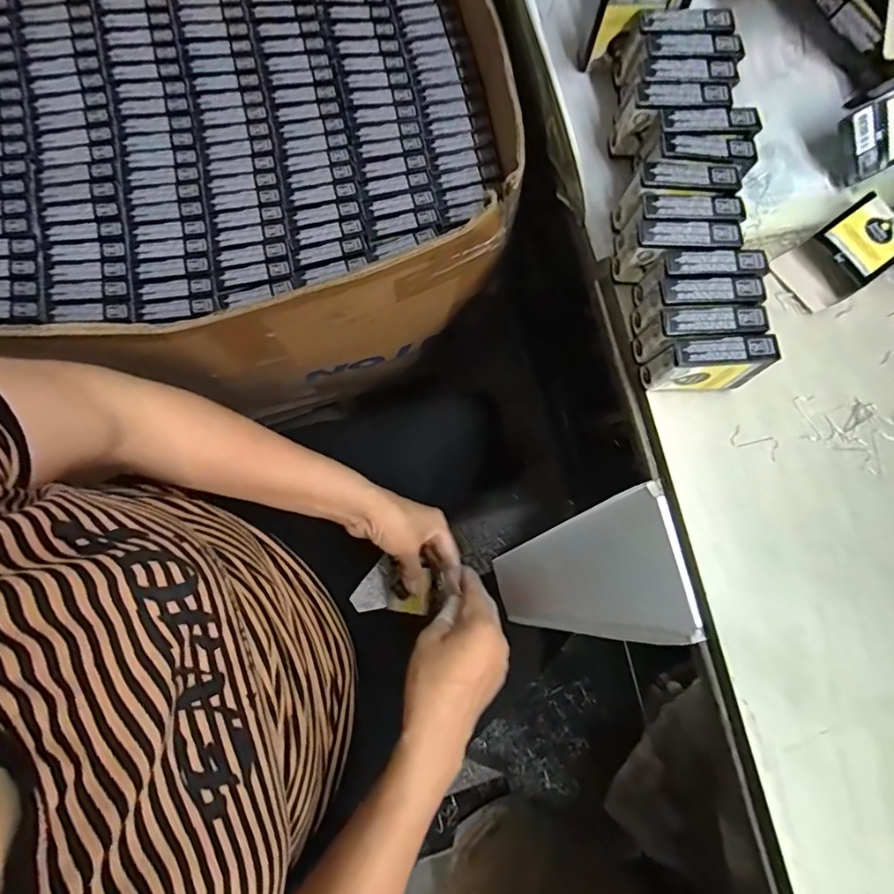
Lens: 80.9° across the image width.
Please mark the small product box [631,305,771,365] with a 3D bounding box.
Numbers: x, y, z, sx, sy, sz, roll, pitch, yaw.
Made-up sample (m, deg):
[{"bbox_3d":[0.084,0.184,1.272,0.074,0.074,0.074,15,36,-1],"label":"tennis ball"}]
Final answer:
[{"bbox_3d":[0.176,-0.076,0.375,0.076,0.057,0.023,-4,81,-3],"label":"small product box"}]

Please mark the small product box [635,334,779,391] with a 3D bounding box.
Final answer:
[{"bbox_3d":[0.181,-0.056,0.371,0.074,0.058,0.022,-3,80,-2],"label":"small product box"}]

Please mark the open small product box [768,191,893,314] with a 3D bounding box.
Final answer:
[{"bbox_3d":[0.311,-0.150,0.411,0.095,0.022,0.054,-34,83,-7],"label":"open small product box"}]

